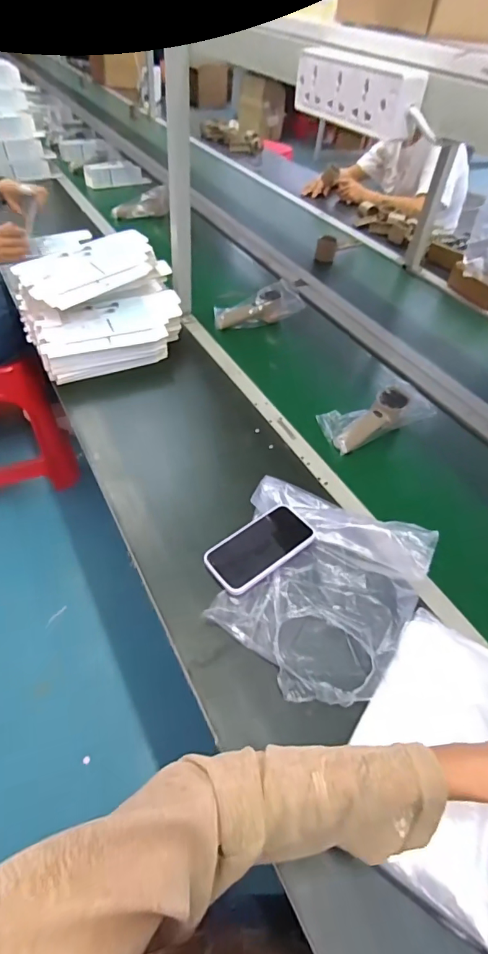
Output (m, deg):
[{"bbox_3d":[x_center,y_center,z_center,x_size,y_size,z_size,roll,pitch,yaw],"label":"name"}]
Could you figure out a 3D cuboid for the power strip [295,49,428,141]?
[{"bbox_3d":[0.110,-0.384,0.451,0.029,0.054,0.159,-20,53,-23],"label":"power strip"}]

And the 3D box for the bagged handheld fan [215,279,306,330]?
[{"bbox_3d":[0.028,-0.389,1.025,0.187,0.089,0.103,-9,49,-15],"label":"bagged handheld fan"}]

